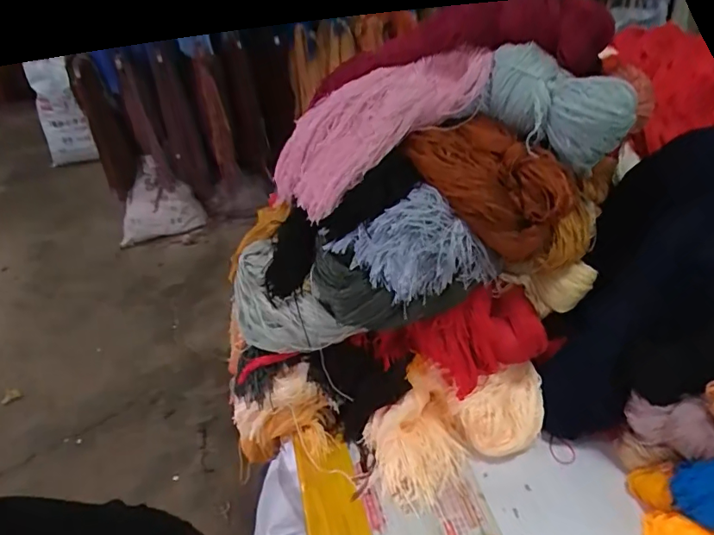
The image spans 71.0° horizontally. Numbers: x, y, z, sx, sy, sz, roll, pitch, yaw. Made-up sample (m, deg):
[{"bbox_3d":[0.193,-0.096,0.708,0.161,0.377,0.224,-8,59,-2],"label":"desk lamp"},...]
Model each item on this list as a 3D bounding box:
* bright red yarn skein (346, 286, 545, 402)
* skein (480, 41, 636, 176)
[{"bbox_3d":[0.108,0.084,0.557,0.197,0.085,0.057,-10,33,-6],"label":"bright red yarn skein"},{"bbox_3d":[0.195,-0.163,0.501,0.148,0.087,0.057,35,20,18],"label":"skein"}]

